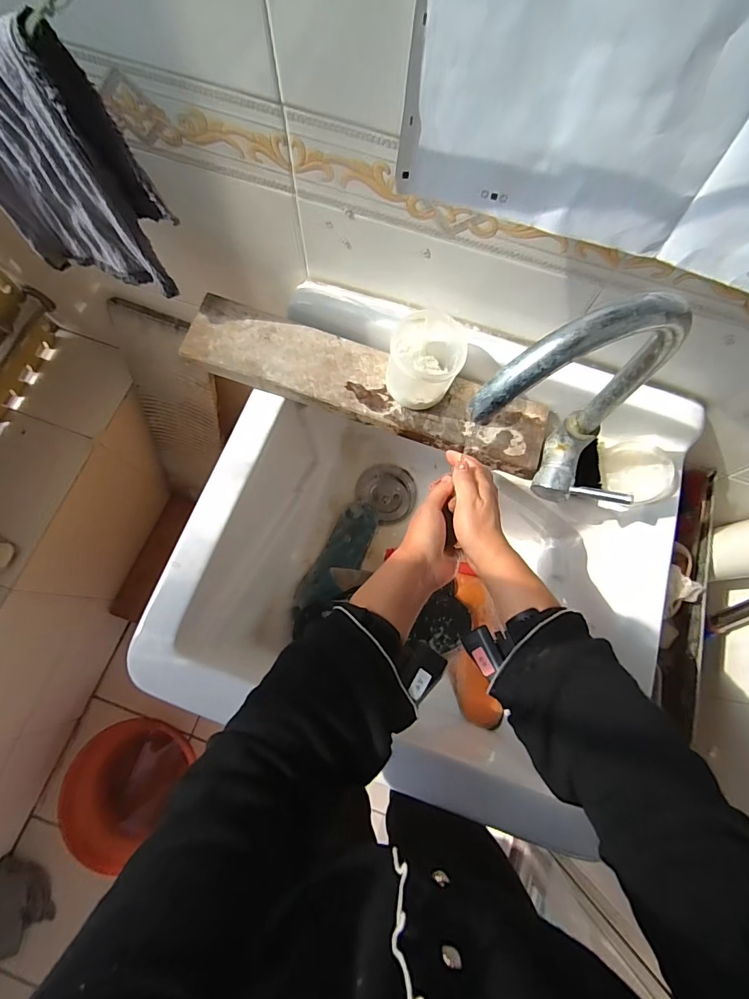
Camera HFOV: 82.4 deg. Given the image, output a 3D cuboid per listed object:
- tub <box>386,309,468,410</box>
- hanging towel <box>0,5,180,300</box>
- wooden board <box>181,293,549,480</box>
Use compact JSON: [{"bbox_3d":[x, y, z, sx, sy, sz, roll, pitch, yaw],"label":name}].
[{"bbox_3d":[0.059,-0.163,0.518,0.083,0.086,0.084,1,74,-2],"label":"tub"},{"bbox_3d":[-0.303,-0.313,0.412,0.196,0.234,0.031,19,74,3],"label":"hanging towel"},{"bbox_3d":[-0.005,-0.148,0.552,0.465,0.018,0.101,18,76,-2],"label":"wooden board"}]

